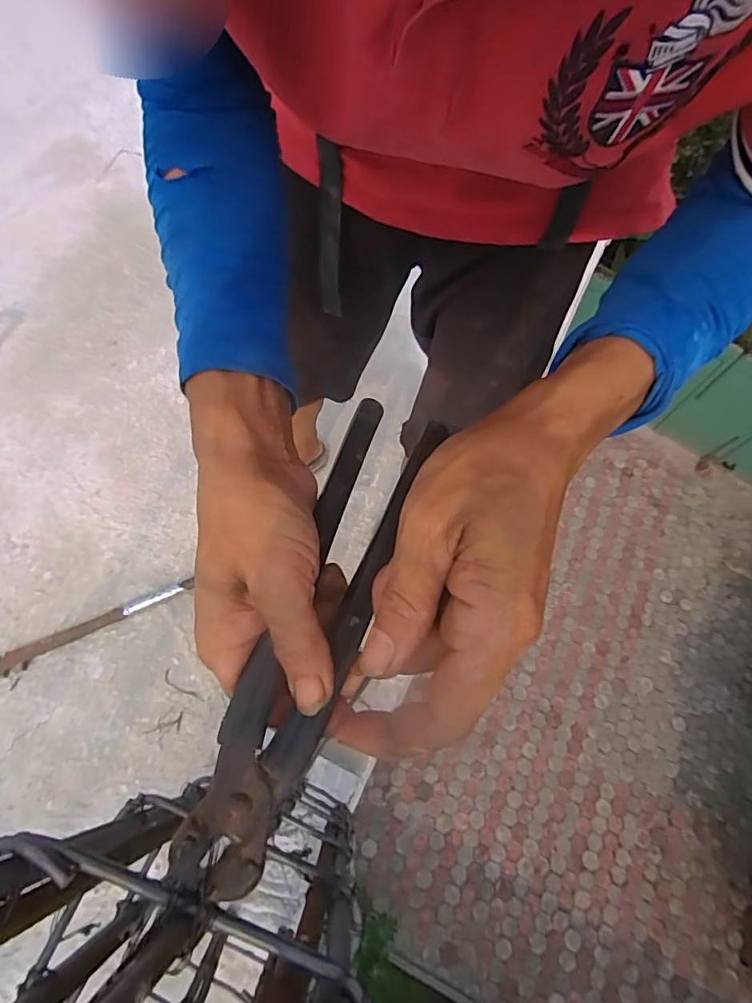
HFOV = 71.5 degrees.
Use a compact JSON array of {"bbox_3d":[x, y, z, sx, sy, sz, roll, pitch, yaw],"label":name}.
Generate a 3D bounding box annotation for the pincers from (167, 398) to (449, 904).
[{"bbox_3d":[-0.025,0.050,0.266,0.050,0.013,0.249,18,63,4],"label":"pincers"}]

